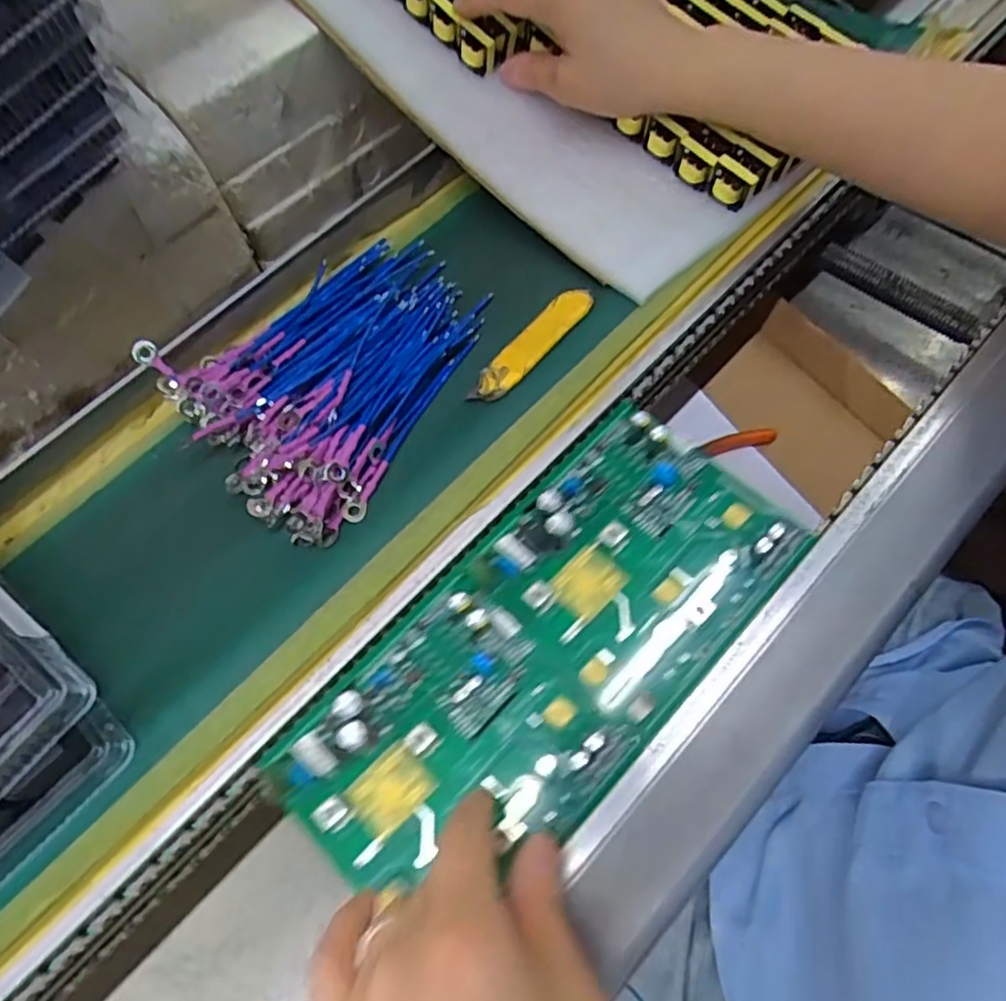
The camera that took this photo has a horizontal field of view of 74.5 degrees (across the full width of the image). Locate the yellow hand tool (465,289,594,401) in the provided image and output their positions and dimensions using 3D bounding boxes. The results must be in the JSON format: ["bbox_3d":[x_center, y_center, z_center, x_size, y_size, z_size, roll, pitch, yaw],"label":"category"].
[{"bbox_3d":[0.017,-0.088,0.370,0.022,0.009,0.094,37,74,19],"label":"yellow hand tool"}]

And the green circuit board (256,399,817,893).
[{"bbox_3d":[0.018,0.064,0.311,0.255,0.025,0.126,-39,73,-12],"label":"green circuit board"}]

